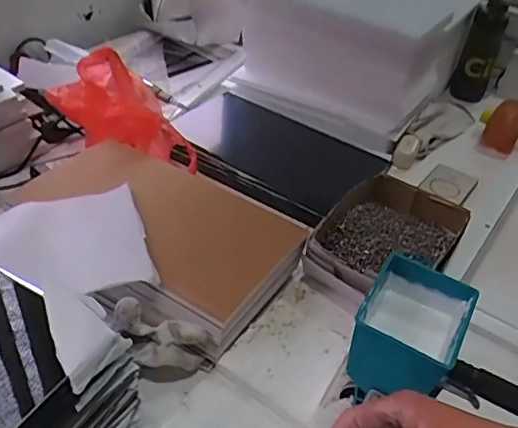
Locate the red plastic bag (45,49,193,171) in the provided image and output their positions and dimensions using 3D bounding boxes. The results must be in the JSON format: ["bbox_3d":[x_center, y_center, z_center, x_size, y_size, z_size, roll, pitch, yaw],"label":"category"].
[{"bbox_3d":[-0.218,-0.181,0.971,0.290,0.165,0.098,17,40,15],"label":"red plastic bag"}]

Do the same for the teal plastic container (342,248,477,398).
[{"bbox_3d":[0.144,0.115,0.555,0.092,0.085,0.118,20,41,19],"label":"teal plastic container"}]

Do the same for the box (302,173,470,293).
[{"bbox_3d":[0.181,0.046,0.824,0.176,0.073,0.251,22,41,20],"label":"box"}]

